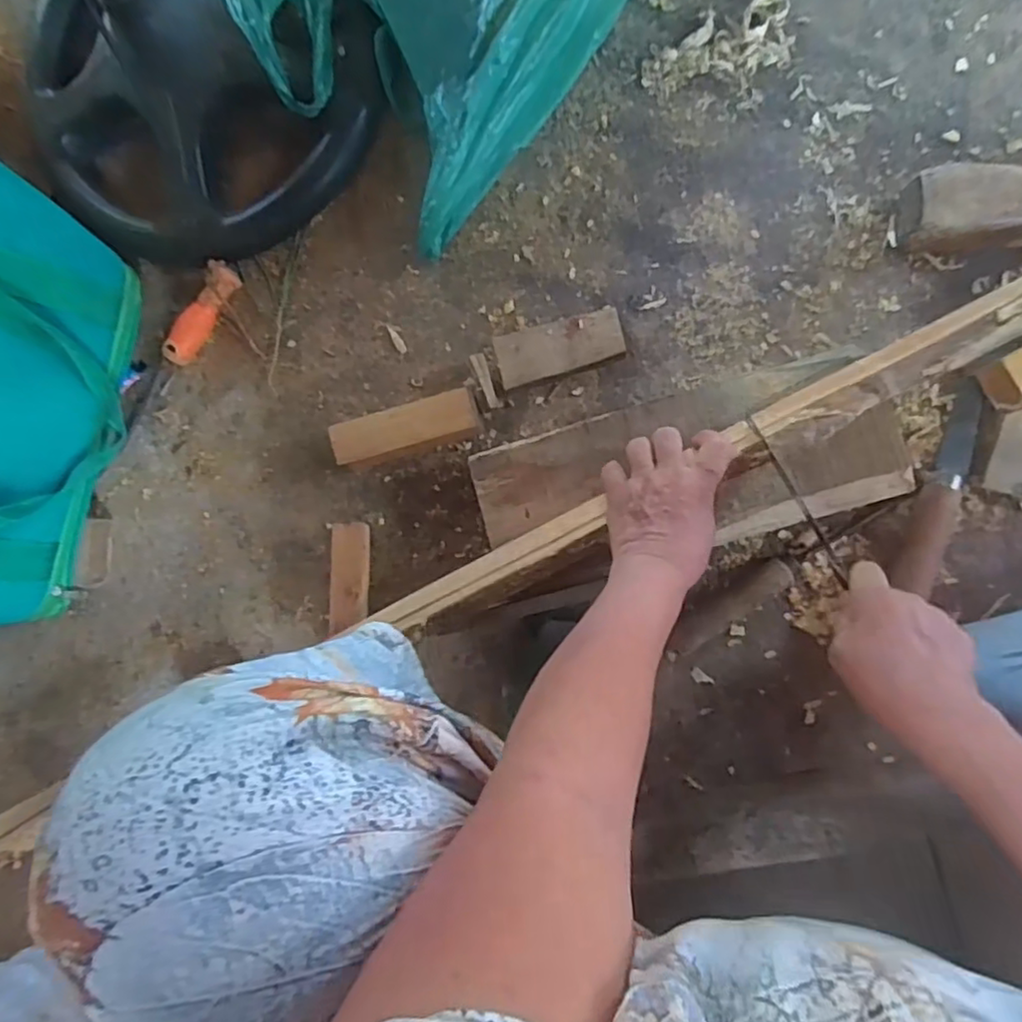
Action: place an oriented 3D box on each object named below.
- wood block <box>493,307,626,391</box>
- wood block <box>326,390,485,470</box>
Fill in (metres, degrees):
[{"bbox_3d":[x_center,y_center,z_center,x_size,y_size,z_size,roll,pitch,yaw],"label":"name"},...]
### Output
[{"bbox_3d":[0.044,-0.149,0.586,0.112,0.017,0.047,-14,85,8],"label":"wood block"},{"bbox_3d":[-0.094,-0.072,0.587,0.131,0.049,0.042,-17,85,8],"label":"wood block"}]

